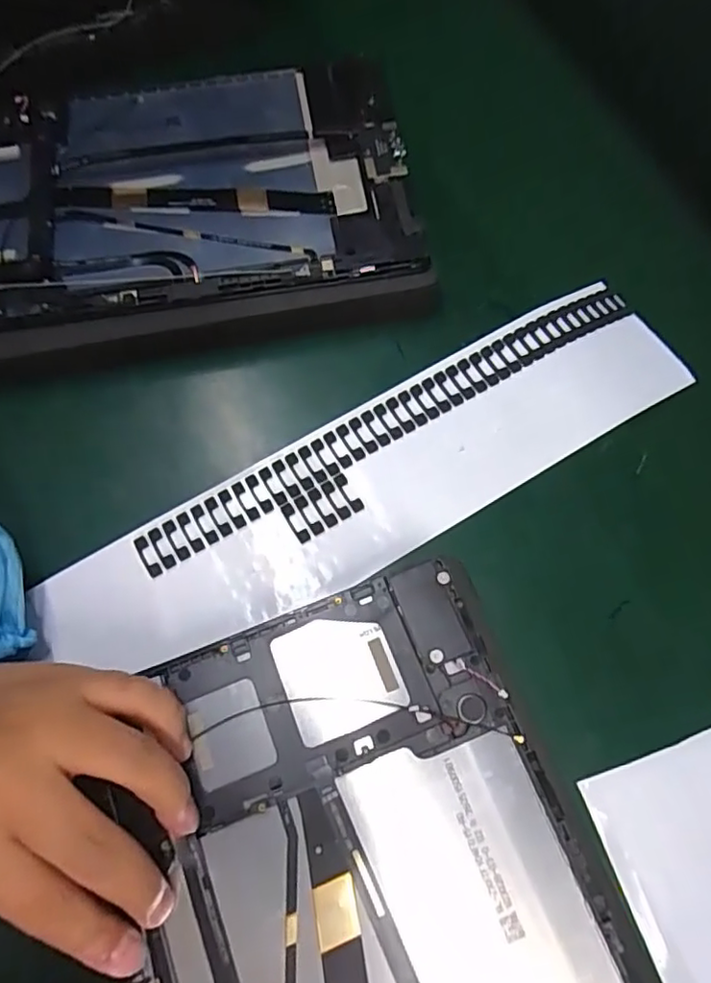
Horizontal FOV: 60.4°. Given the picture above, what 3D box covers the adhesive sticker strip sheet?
[{"bbox_3d":[0.015,-0.005,0.287,0.318,0.010,0.075,-29,72,-9],"label":"adhesive sticker strip sheet"}]

